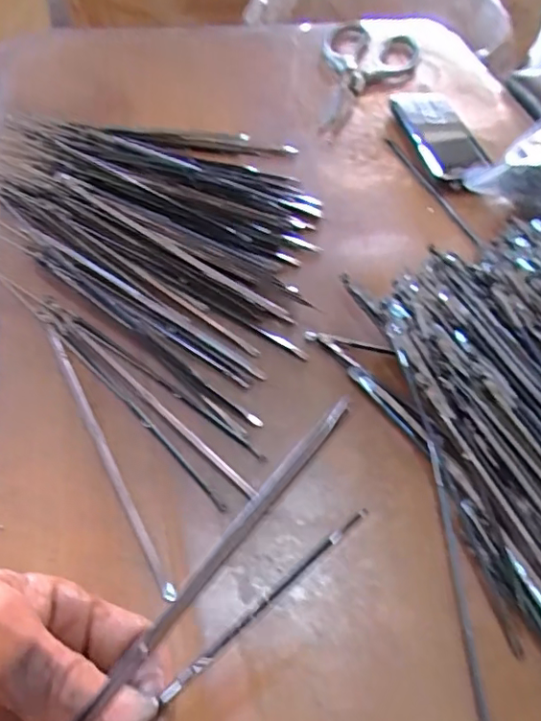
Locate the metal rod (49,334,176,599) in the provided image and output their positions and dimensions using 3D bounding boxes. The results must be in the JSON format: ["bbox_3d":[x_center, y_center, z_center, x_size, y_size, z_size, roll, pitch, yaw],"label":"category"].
[{"bbox_3d":[-0.087,0.044,0.288,0.006,0.004,0.173,-23,59,-20],"label":"metal rod"}]

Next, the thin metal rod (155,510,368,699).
[{"bbox_3d":[-0.001,0.079,0.182,0.086,0.004,0.004,-40,64,-9],"label":"thin metal rod"}]

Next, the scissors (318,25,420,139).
[{"bbox_3d":[0.097,-0.283,0.544,0.094,0.015,0.231,10,53,2],"label":"scissors"}]

